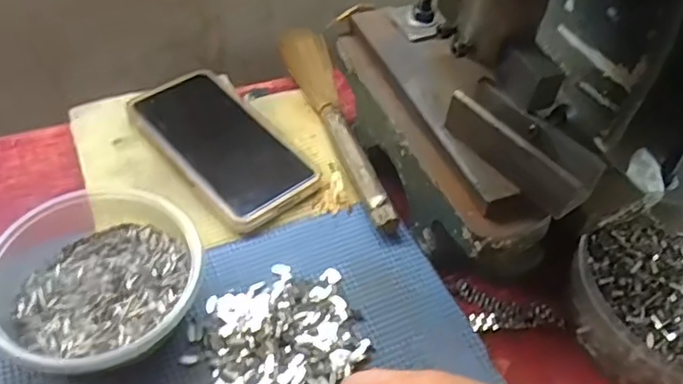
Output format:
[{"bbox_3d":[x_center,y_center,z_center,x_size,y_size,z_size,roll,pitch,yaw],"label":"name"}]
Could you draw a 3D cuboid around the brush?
[{"bbox_3d":[-0.005,-0.059,0.475,0.032,0.018,0.222,-11,50,-16],"label":"brush"}]

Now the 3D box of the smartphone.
[{"bbox_3d":[-0.089,-0.036,0.449,0.073,0.012,0.154,-29,57,-29],"label":"smartphone"}]

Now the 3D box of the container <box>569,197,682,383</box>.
[{"bbox_3d":[0.218,0.062,0.378,0.151,0.036,0.126,-21,54,-24],"label":"container"}]

